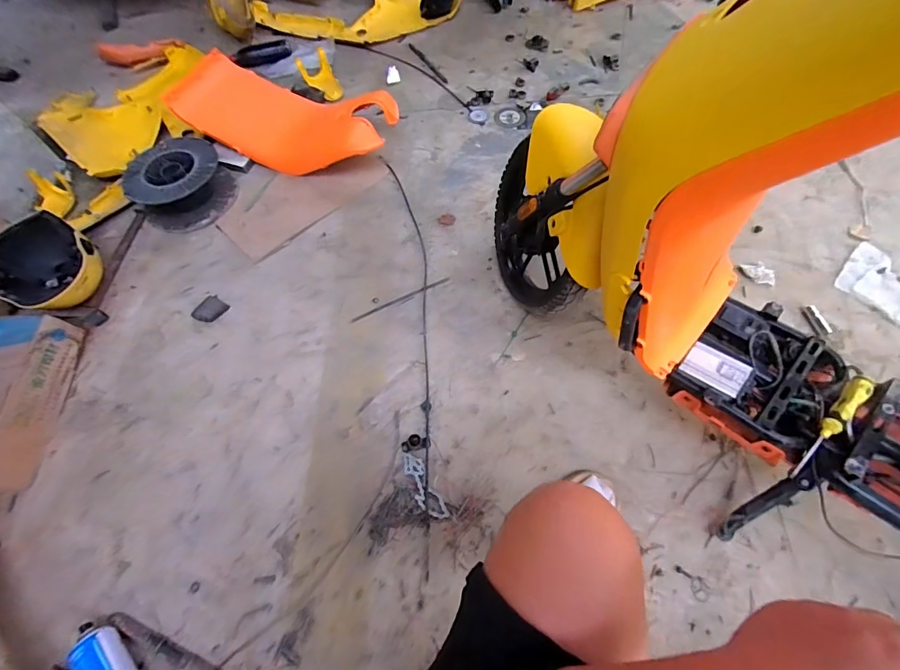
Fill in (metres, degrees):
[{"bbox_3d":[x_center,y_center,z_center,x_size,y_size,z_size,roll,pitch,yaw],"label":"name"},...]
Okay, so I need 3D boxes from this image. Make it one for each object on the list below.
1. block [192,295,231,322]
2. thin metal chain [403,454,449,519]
[{"bbox_3d":[-0.608,-0.064,1.044,0.054,0.032,0.071,26,65,14],"label":"block"},{"bbox_3d":[-0.057,0.315,0.852,0.047,0.008,0.148,-27,65,-13],"label":"thin metal chain"}]

